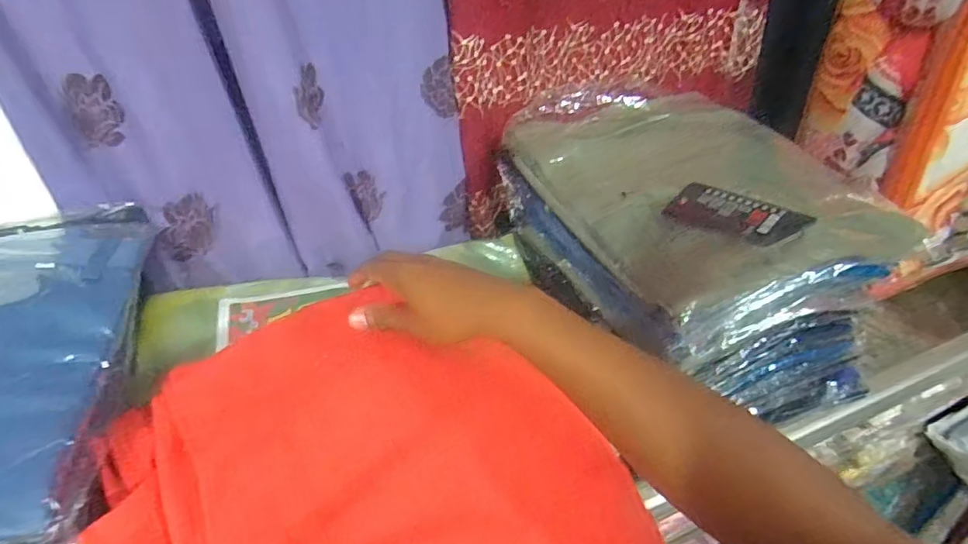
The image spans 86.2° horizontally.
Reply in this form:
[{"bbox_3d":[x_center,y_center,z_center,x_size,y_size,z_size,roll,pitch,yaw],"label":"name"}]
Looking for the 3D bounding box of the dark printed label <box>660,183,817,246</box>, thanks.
[{"bbox_3d":[0.235,-0.054,0.487,0.055,0.011,0.114,-42,48,-20],"label":"dark printed label"}]

